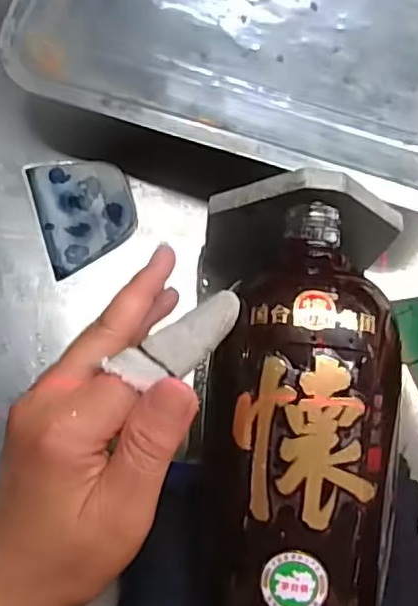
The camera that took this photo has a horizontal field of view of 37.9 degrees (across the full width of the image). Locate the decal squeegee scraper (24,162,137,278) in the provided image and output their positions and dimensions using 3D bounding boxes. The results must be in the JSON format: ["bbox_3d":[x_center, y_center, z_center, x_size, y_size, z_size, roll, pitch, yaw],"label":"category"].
[{"bbox_3d":[-0.082,-0.062,0.399,0.062,0.013,0.078,-18,79,-5],"label":"decal squeegee scraper"}]

